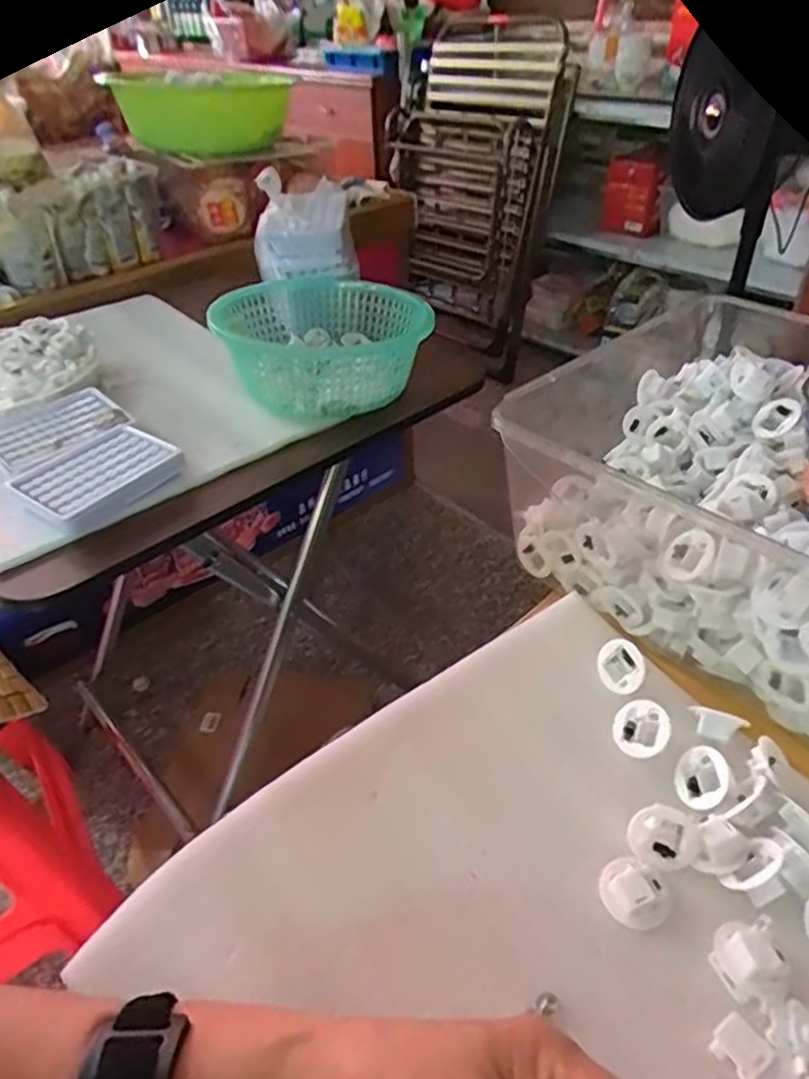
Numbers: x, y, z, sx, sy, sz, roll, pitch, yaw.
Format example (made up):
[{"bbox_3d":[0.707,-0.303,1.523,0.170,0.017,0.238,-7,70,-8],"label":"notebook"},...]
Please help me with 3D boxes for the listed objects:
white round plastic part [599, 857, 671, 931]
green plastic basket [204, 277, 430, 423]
[{"bbox_3d":[0.112,0.172,0.332,0.032,0.015,0.027,22,46,27],"label":"white round plastic part"},{"bbox_3d":[-0.094,-0.224,0.778,0.223,0.081,0.215,-16,41,-15],"label":"green plastic basket"}]

